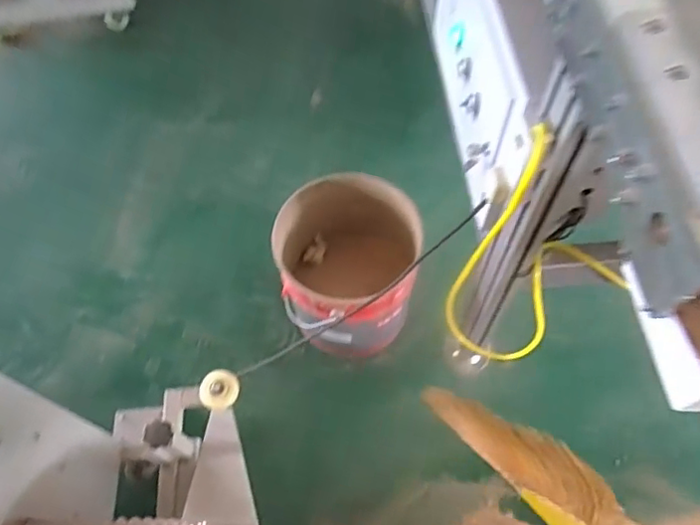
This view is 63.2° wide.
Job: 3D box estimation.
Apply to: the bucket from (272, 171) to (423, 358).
[{"bbox_3d":[-0.011,0.028,1.267,0.288,0.339,0.299,-1,61,1],"label":"bucket"}]

